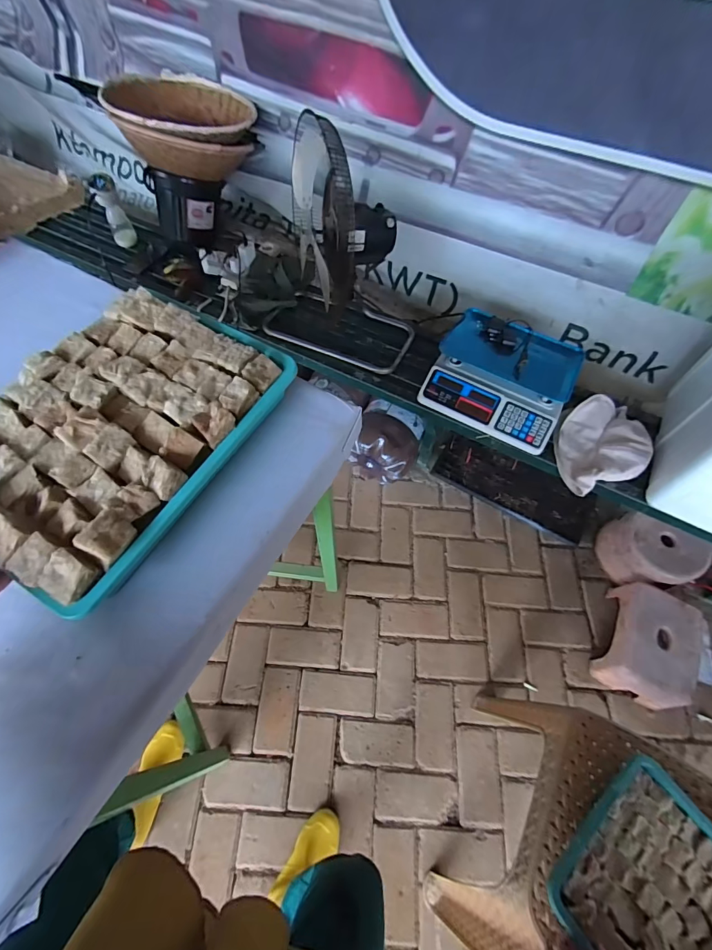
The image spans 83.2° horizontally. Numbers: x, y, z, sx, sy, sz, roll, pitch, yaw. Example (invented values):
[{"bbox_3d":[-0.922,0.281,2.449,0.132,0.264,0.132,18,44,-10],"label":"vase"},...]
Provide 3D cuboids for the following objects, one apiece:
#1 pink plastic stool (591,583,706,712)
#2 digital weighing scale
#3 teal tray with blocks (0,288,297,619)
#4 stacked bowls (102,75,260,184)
[{"bbox_3d":[0.792,0.462,1.100,0.180,0.192,0.282,24,61,11],"label":"pink plastic stool"},{"bbox_3d":[0.364,-0.253,1.004,0.327,0.092,0.321,27,62,13],"label":"digital weighing scale"},{"bbox_3d":[-0.265,-0.054,0.449,0.256,0.074,0.330,29,62,14],"label":"teal tray with blocks"},{"bbox_3d":[-0.538,-1.086,1.251,0.424,0.163,0.387,1,59,-2],"label":"stacked bowls"}]

